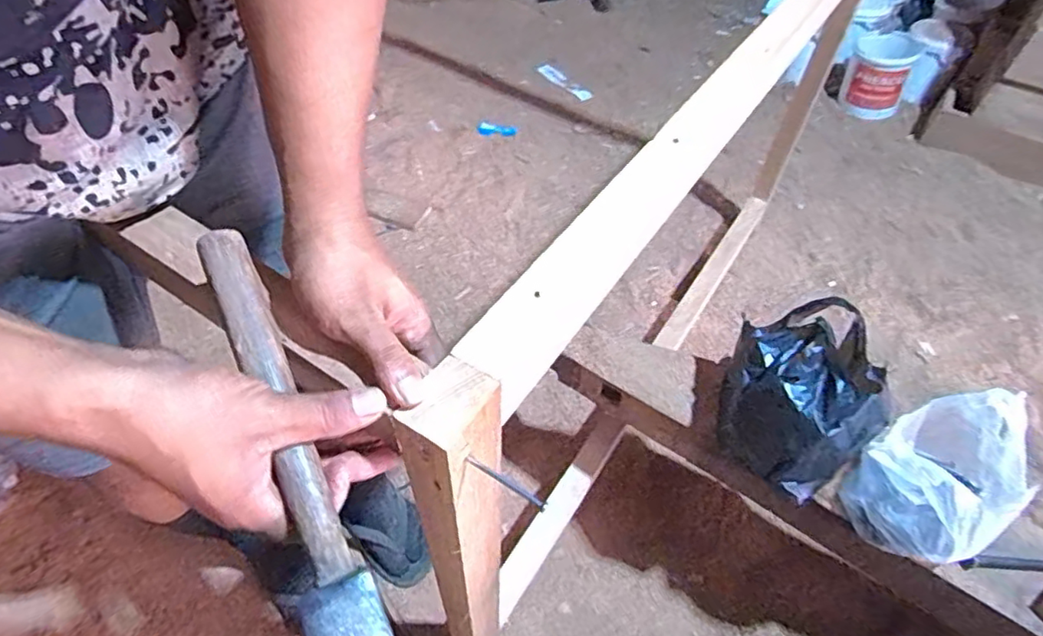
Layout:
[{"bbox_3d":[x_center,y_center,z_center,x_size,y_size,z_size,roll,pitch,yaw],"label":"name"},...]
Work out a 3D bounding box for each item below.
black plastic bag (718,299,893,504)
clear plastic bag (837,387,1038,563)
[{"bbox_3d":[0.326,0.091,0.713,0.144,0.167,0.200,0,51,-3],"label":"black plastic bag"},{"bbox_3d":[0.444,0.162,0.634,0.135,0.163,0.129,-33,60,-26],"label":"clear plastic bag"}]

